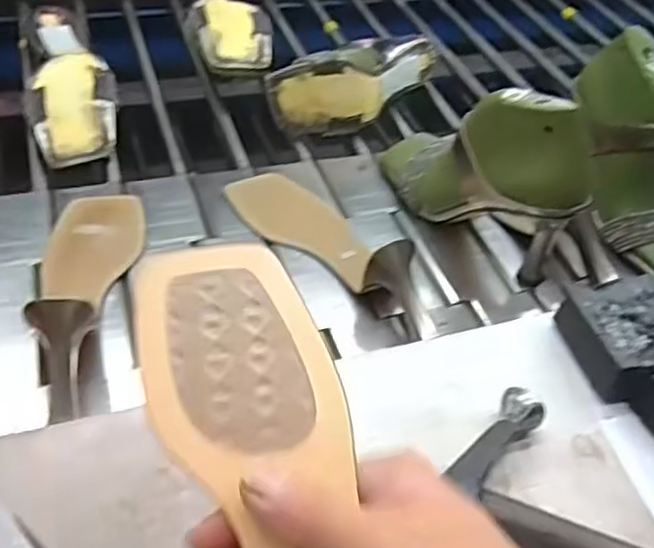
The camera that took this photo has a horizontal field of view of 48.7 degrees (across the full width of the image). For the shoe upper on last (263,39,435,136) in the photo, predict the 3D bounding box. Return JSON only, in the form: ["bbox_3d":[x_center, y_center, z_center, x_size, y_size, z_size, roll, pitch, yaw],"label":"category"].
[{"bbox_3d":[0.036,-0.204,0.790,0.218,0.092,0.074,-32,57,-33],"label":"shoe upper on last"}]

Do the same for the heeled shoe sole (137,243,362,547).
[{"bbox_3d":[-0.019,0.092,0.280,0.074,0.034,0.240,-10,67,-17],"label":"heeled shoe sole"}]

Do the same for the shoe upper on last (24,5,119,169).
[{"bbox_3d":[-0.259,-0.197,0.732,0.079,0.062,0.210,-9,47,-16],"label":"shoe upper on last"}]

